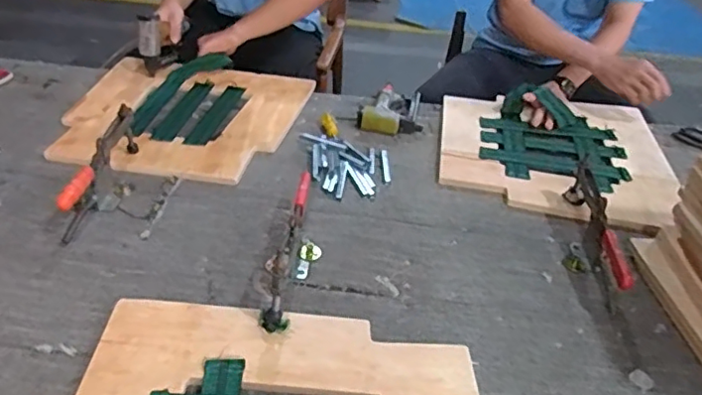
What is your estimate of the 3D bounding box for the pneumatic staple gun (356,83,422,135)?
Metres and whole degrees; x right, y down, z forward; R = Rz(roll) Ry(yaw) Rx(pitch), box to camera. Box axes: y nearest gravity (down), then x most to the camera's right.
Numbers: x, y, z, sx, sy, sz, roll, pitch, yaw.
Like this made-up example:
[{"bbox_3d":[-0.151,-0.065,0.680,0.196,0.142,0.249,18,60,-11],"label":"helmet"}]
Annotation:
[{"bbox_3d":[0.091,-0.205,1.314,0.136,0.039,0.196,6,36,3],"label":"pneumatic staple gun"}]

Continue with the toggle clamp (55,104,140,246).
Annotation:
[{"bbox_3d":[-0.420,-0.052,0.970,0.056,0.100,0.291,3,36,-1],"label":"toggle clamp"}]

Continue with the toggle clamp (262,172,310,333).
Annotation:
[{"bbox_3d":[-0.092,0.066,0.842,0.033,0.103,0.274,4,36,0],"label":"toggle clamp"}]

